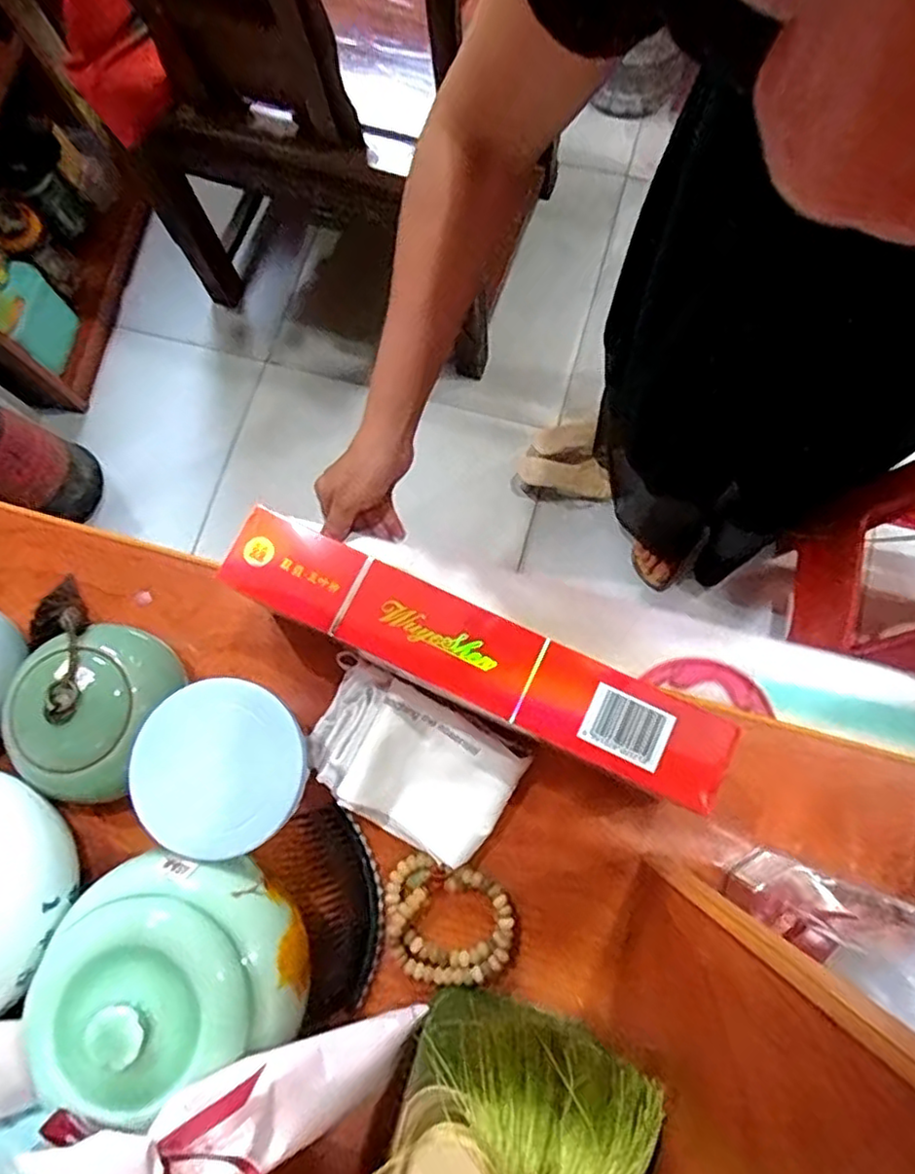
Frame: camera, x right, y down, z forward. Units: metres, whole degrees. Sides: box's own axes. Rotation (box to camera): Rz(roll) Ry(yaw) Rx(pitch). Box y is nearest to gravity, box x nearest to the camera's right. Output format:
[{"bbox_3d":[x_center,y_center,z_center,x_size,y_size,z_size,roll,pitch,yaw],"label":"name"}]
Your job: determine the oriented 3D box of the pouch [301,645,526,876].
[{"bbox_3d":[-0.032,0.107,0.404,0.129,0.043,0.079,28,76,8],"label":"pouch"}]

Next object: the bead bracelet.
[{"bbox_3d":[-0.006,0.200,0.391,0.076,0.016,0.066,12,74,4],"label":"bead bracelet"}]

